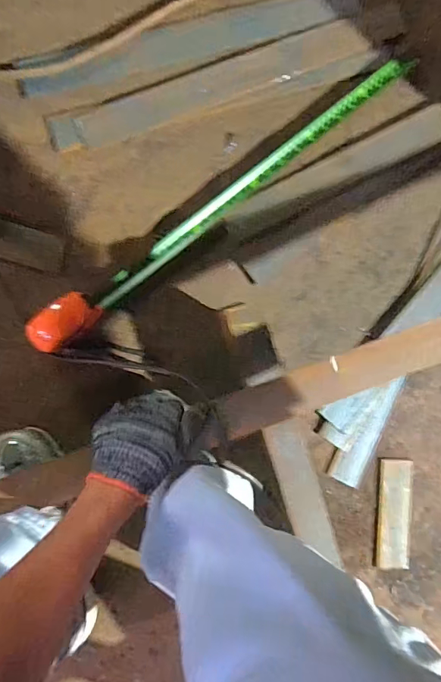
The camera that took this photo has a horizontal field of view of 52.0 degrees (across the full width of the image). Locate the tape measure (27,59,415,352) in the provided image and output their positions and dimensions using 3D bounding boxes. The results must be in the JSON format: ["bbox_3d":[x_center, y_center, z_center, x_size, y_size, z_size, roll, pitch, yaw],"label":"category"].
[{"bbox_3d":[0.021,-0.201,0.588,0.637,0.072,0.047,-39,95,-5],"label":"tape measure"}]

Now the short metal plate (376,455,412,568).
[{"bbox_3d":[0.256,0.255,0.664,0.054,0.006,0.159,1,91,-7],"label":"short metal plate"}]

